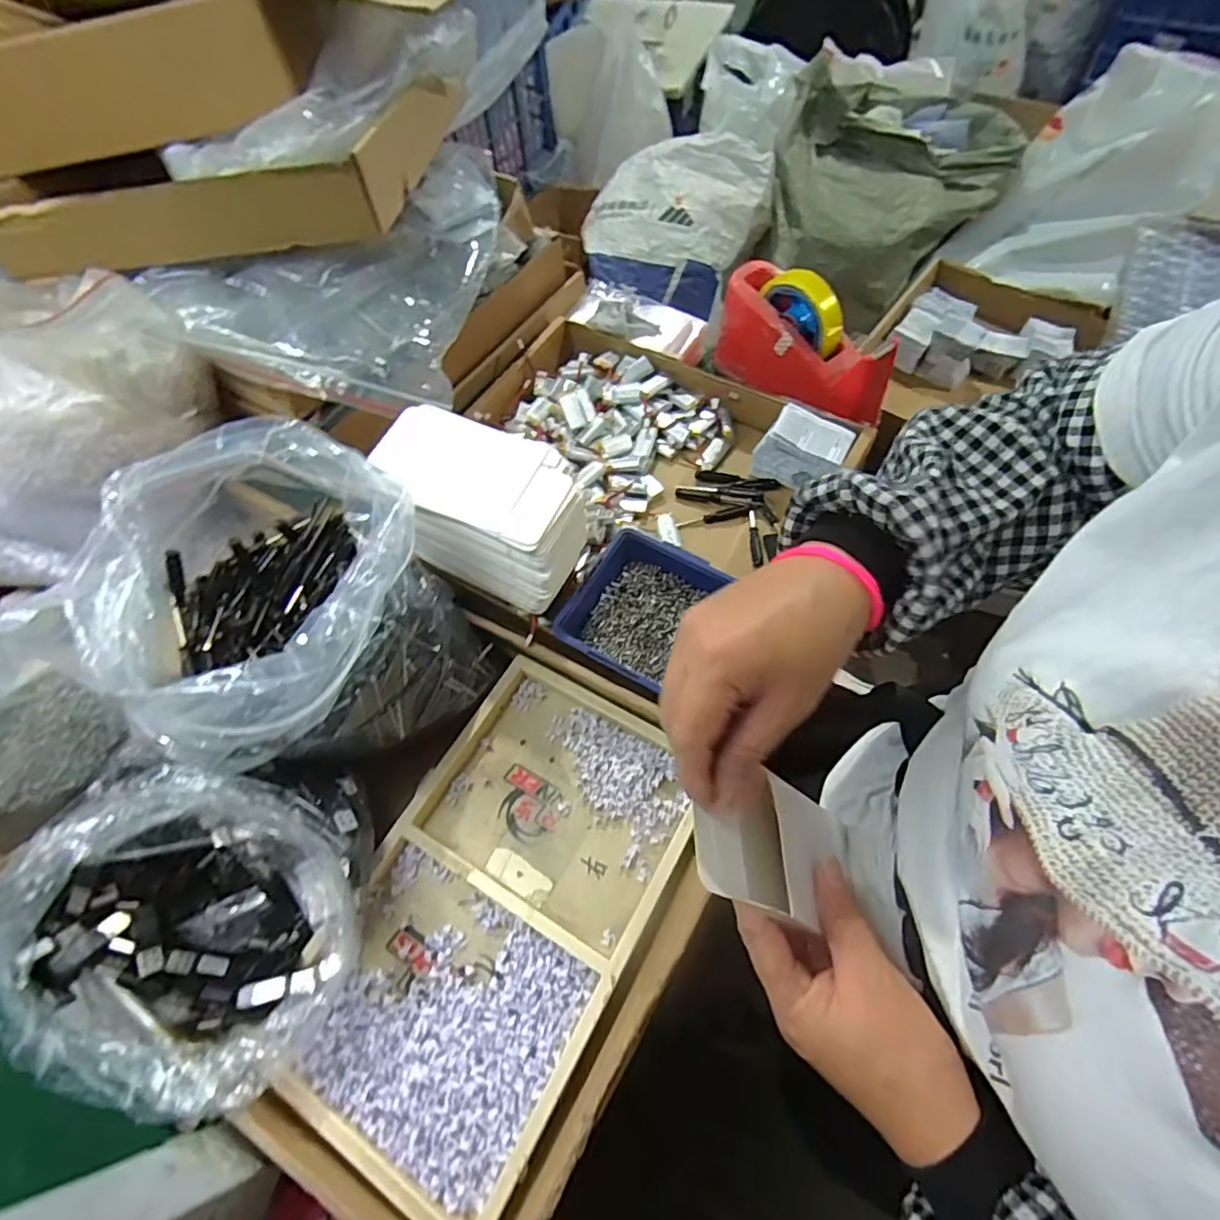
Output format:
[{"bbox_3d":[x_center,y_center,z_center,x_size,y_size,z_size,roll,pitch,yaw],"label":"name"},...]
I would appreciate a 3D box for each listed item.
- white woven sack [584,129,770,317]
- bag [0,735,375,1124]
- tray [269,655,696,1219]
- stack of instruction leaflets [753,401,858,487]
[{"bbox_3d":[0.105,-0.819,1.274,0.358,0.202,0.339,28,66,19],"label":"white woven sack"},{"bbox_3d":[-0.267,0.195,0.385,0.186,0.123,0.196,-2,60,3],"label":"bag"},{"bbox_3d":[-0.076,0.207,0.433,0.184,0.030,0.317,26,65,18],"label":"tray"},{"bbox_3d":[0.193,-0.162,0.598,0.082,0.057,0.055,20,64,15],"label":"stack of instruction leaflets"}]

